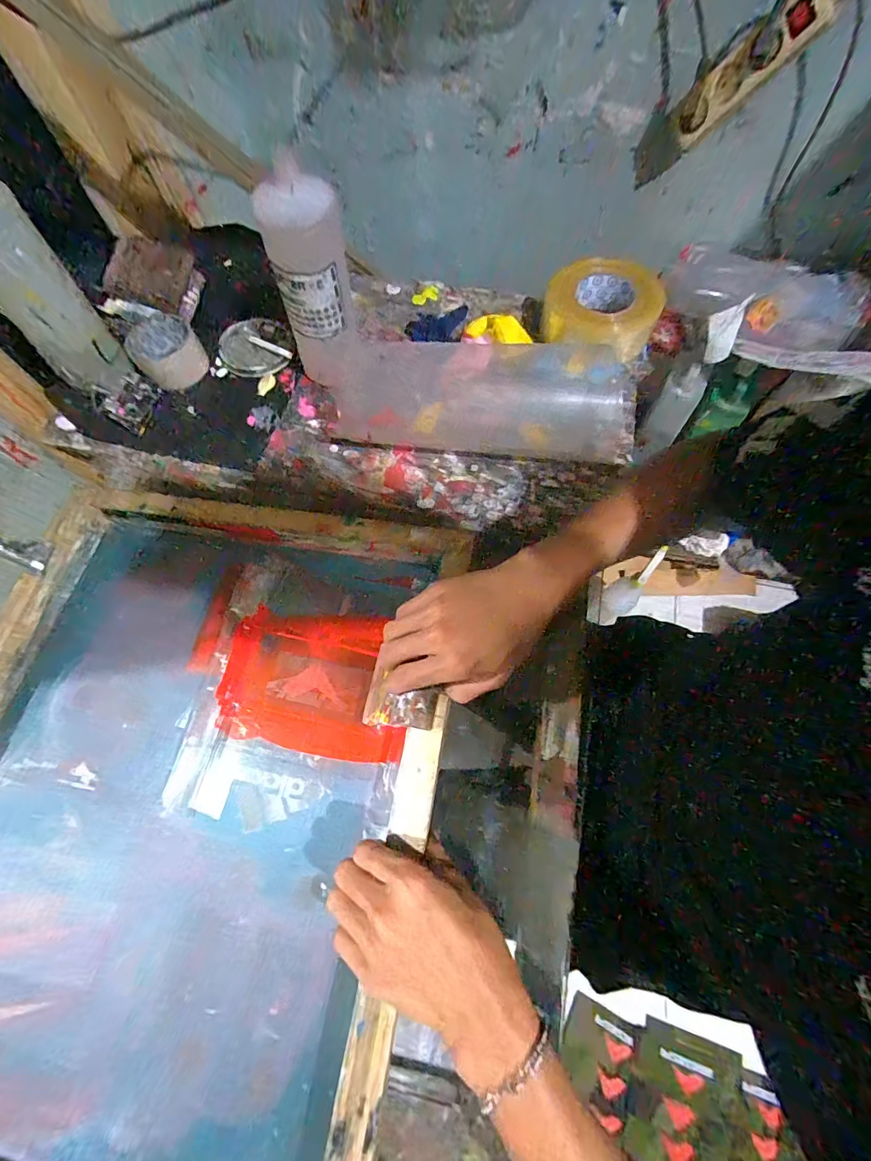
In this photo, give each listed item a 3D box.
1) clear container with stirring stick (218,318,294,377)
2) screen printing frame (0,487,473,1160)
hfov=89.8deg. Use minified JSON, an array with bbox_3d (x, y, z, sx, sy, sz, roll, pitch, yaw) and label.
[{"bbox_3d":[-0.256,-0.335,0.621,0.098,0.015,0.103,-1,68,2],"label":"clear container with stirring stick"},{"bbox_3d":[-0.229,0.174,0.384,0.448,0.050,0.542,8,70,8],"label":"screen printing frame"}]

